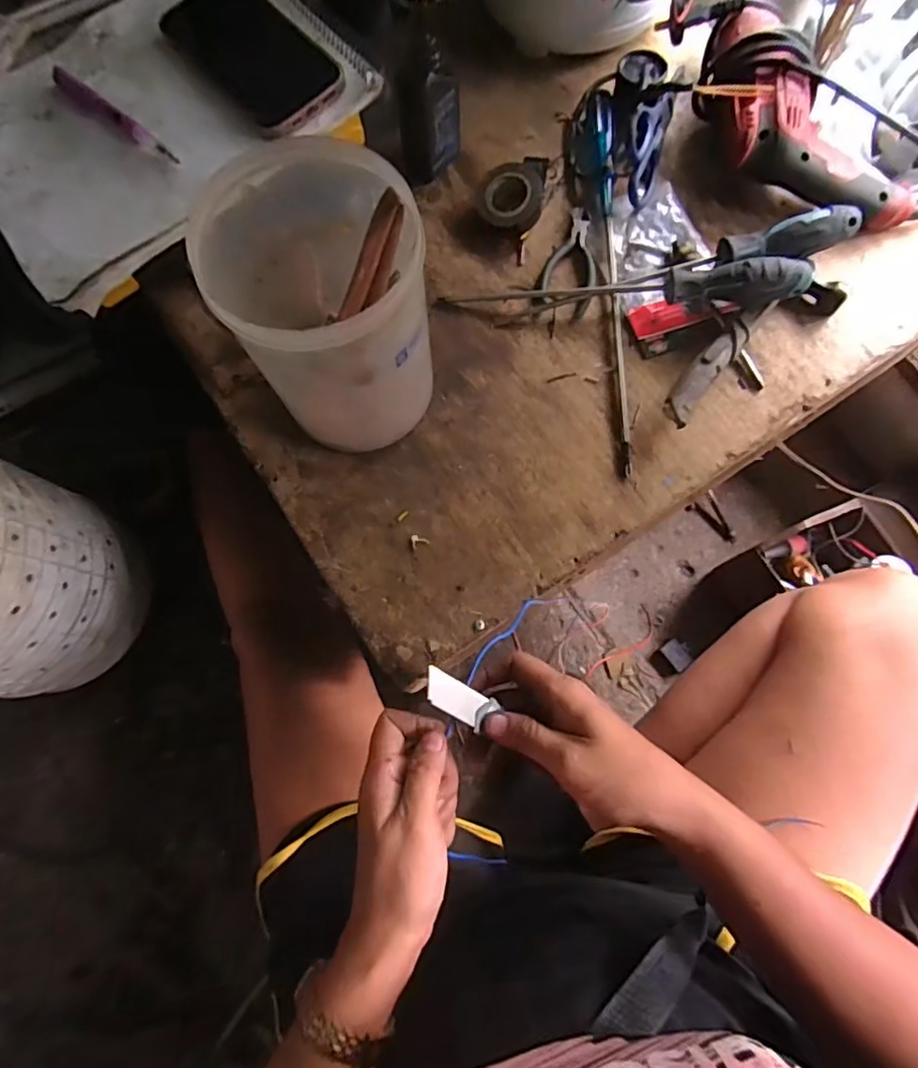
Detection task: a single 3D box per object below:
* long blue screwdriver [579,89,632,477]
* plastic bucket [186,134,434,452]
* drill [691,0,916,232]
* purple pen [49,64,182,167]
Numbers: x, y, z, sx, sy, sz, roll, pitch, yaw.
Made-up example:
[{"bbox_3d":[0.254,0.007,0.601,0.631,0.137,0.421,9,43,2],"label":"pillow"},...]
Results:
[{"bbox_3d":[0.133,-0.245,0.512,0.028,0.029,0.397,0,74,1],"label":"long blue screwdriver"},{"bbox_3d":[-0.091,-0.153,0.413,0.131,0.178,0.145,-34,76,-9],"label":"plastic bucket"},{"bbox_3d":[0.292,-0.366,0.514,0.121,0.075,0.245,-28,75,-7],"label":"drill"},{"bbox_3d":[-0.273,-0.331,0.449,0.145,0.009,0.015,38,78,11],"label":"purple pen"}]

